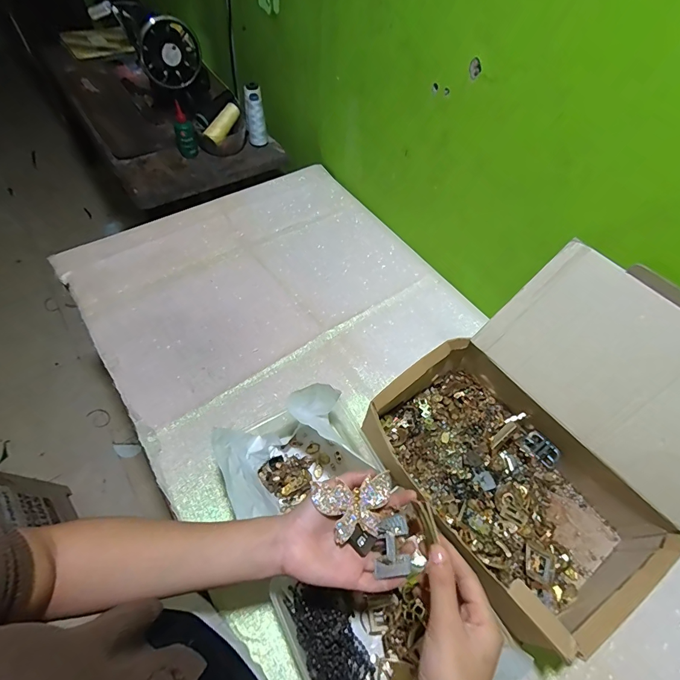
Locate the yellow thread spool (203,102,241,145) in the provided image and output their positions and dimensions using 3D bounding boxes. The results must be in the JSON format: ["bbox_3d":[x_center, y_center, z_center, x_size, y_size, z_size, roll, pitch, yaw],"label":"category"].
[{"bbox_3d":[-0.279,-0.520,0.915,0.031,0.033,0.107,32,83,17],"label":"yellow thread spool"}]

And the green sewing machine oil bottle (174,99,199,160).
[{"bbox_3d":[-0.361,-0.479,0.886,0.044,0.135,0.030,-16,58,-14],"label":"green sewing machine oil bottle"}]

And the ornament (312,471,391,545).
[{"bbox_3d":[0.017,0.160,0.375,0.077,0.015,0.051,-11,57,-10],"label":"ornament"}]

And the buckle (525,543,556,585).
[{"bbox_3d":[0.249,0.279,0.473,0.049,0.005,0.039,26,56,-10],"label":"buckle"}]

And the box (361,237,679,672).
[{"bbox_3d":[0.261,0.111,0.472,0.341,0.225,0.331,-31,62,-22],"label":"box"}]

